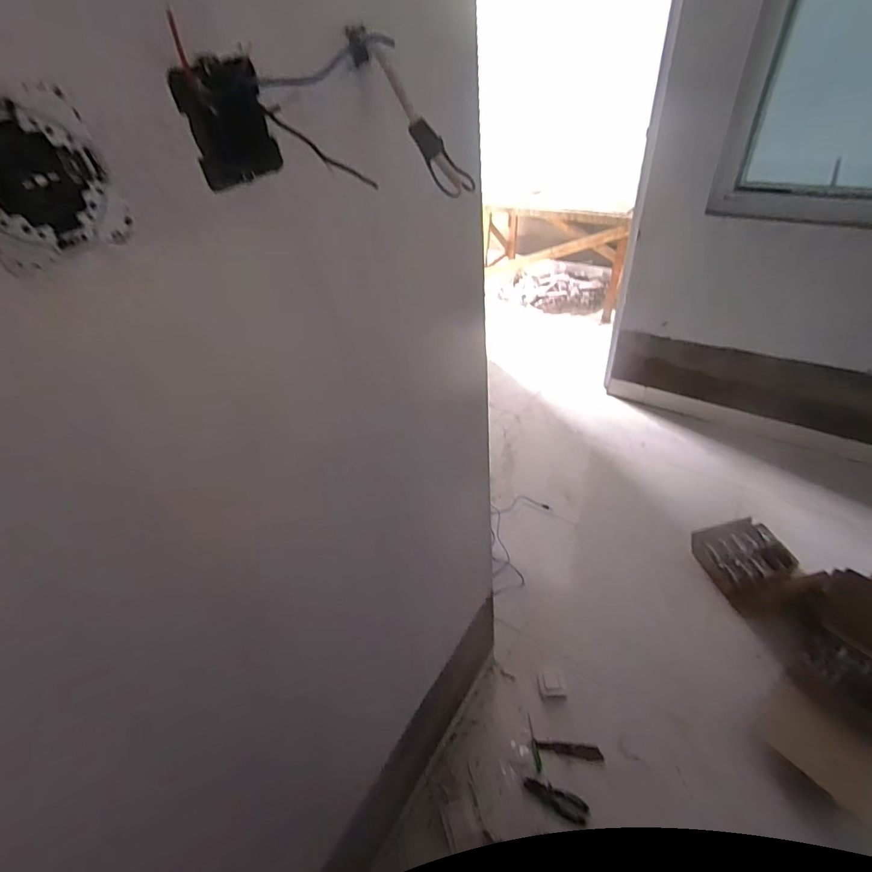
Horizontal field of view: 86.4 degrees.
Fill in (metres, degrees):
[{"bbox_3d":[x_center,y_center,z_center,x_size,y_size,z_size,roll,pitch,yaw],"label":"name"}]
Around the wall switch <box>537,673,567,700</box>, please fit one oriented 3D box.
[{"bbox_3d":[0.348,0.757,1.405,0.075,0.014,0.069,-5,42,2],"label":"wall switch"}]

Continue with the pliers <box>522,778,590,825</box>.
[{"bbox_3d":[0.316,0.951,1.218,0.170,0.023,0.055,23,48,11],"label":"pliers"}]

